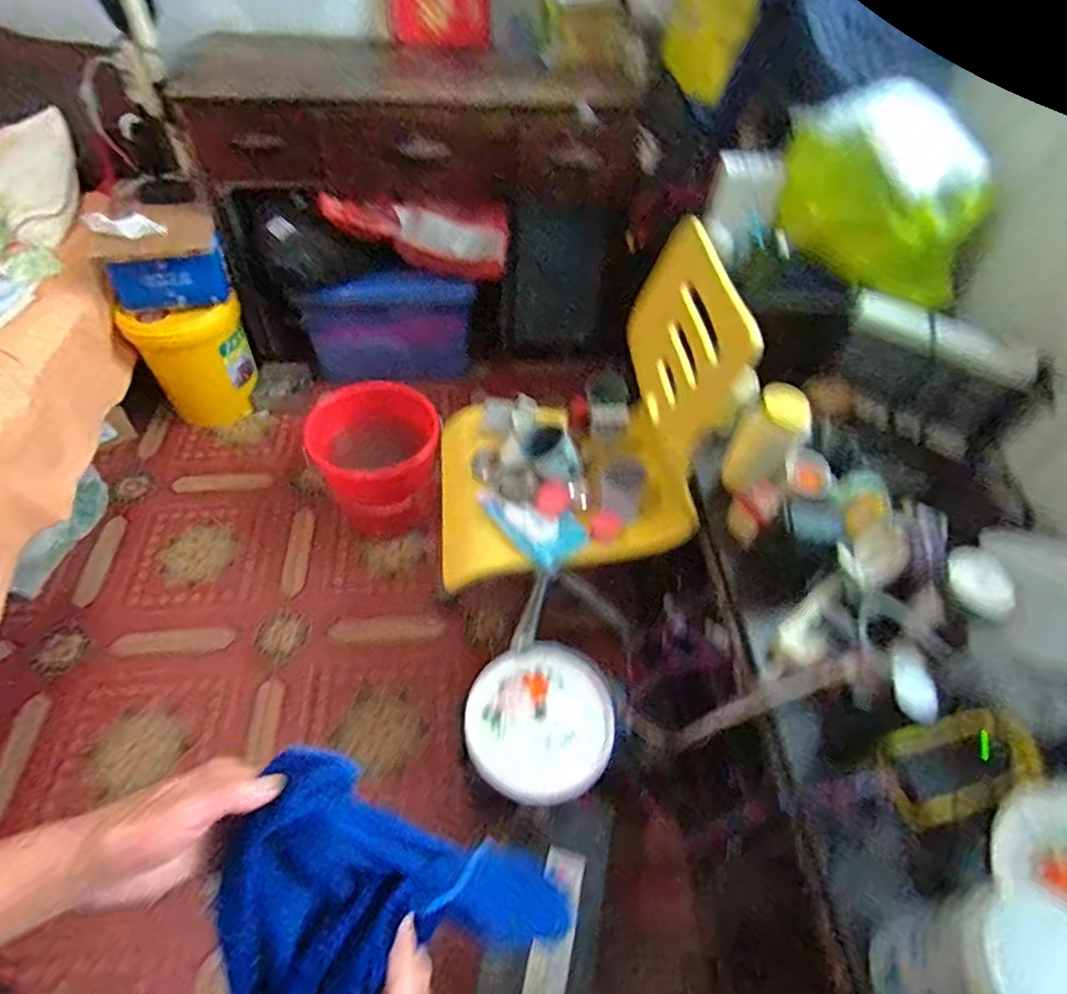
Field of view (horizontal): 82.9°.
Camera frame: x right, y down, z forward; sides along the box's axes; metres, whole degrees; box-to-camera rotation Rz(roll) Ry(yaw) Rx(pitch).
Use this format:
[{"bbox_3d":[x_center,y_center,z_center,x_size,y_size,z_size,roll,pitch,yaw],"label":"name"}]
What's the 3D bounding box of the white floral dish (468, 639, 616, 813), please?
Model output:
[{"bbox_3d":[0.013,0.371,1.020,0.248,0.051,0.265,2,51,-2],"label":"white floral dish"}]

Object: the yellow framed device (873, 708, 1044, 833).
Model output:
[{"bbox_3d":[0.554,0.347,0.797,0.194,0.035,0.121,-26,32,3],"label":"yellow framed device"}]

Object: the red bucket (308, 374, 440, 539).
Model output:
[{"bbox_3d":[-0.411,-0.105,1.631,0.314,0.293,0.311,2,51,-2],"label":"red bucket"}]

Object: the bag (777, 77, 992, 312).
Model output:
[{"bbox_3d":[0.668,-0.592,1.197,0.415,0.275,0.347,31,55,20],"label":"bag"}]

